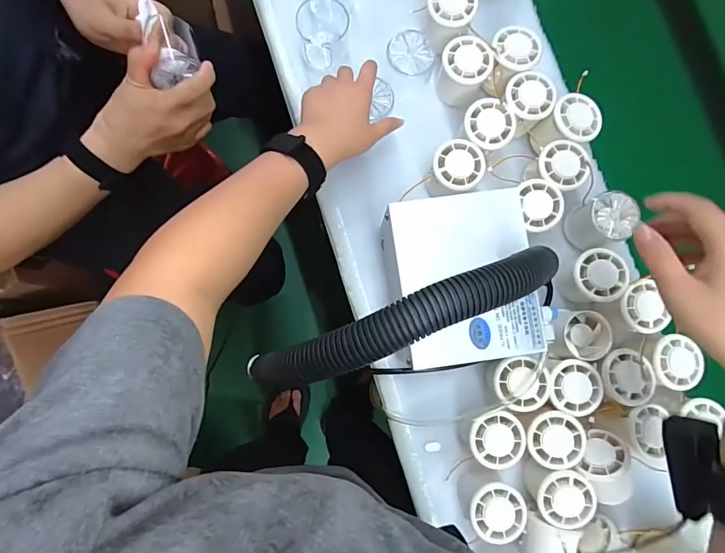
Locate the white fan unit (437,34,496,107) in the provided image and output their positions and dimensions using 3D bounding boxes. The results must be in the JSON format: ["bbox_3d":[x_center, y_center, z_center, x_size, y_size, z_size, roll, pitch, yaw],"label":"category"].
[{"bbox_3d":[0.117,-0.236,0.493,0.058,0.061,0.058,17,83,-1],"label":"white fan unit"}]

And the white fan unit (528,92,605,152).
[{"bbox_3d":[0.234,-0.171,0.479,0.061,0.046,0.059,0,83,-3],"label":"white fan unit"}]

